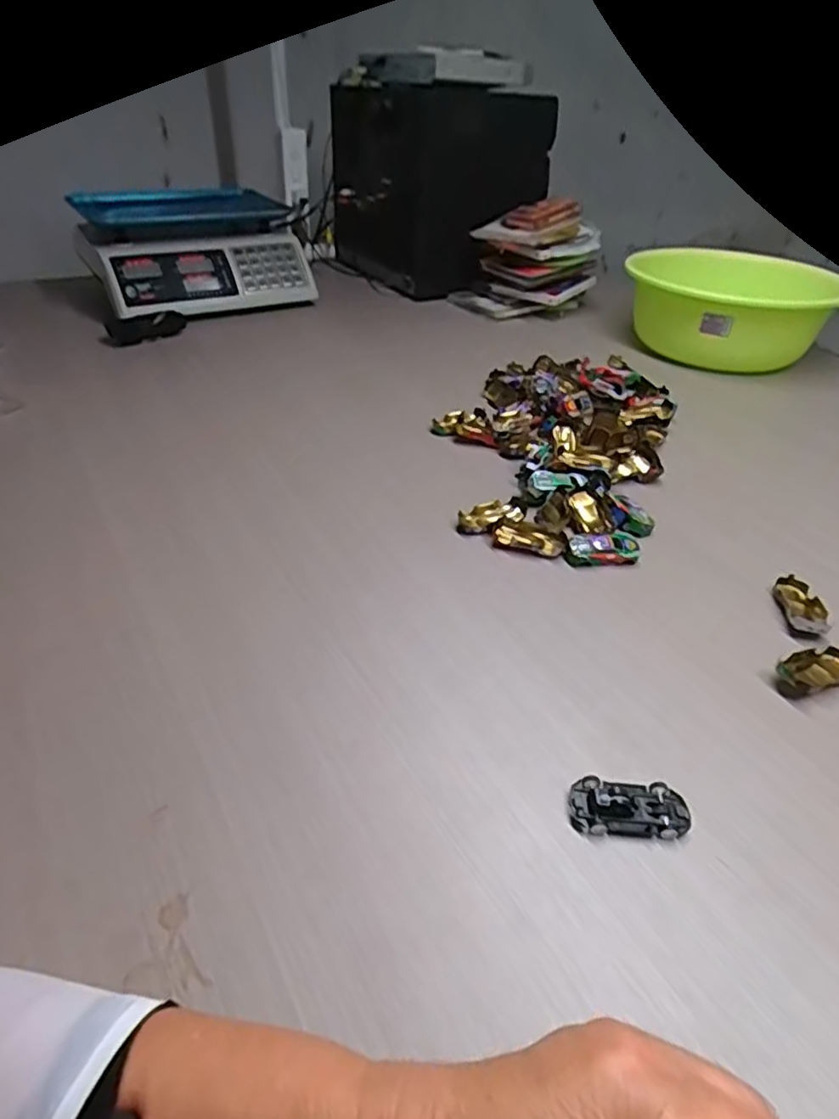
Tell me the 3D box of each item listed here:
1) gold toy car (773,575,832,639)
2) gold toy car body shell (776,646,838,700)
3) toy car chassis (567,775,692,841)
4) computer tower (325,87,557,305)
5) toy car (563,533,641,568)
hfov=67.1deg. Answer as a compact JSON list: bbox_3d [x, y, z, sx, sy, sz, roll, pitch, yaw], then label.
[{"bbox_3d":[0.305,0.039,0.503,0.032,0.013,0.066,6,37,4],"label":"gold toy car"},{"bbox_3d":[0.281,0.076,0.449,0.065,0.017,0.029,-12,39,-19],"label":"gold toy car body shell"},{"bbox_3d":[0.119,0.141,0.358,0.065,0.014,0.031,4,37,3],"label":"toy car chassis"},{"bbox_3d":[0.034,-0.690,1.191,0.307,0.321,0.310,-18,41,-25],"label":"computer tower"},{"bbox_3d":[0.160,-0.009,0.551,0.065,0.018,0.027,-1,37,-5],"label":"toy car"}]

